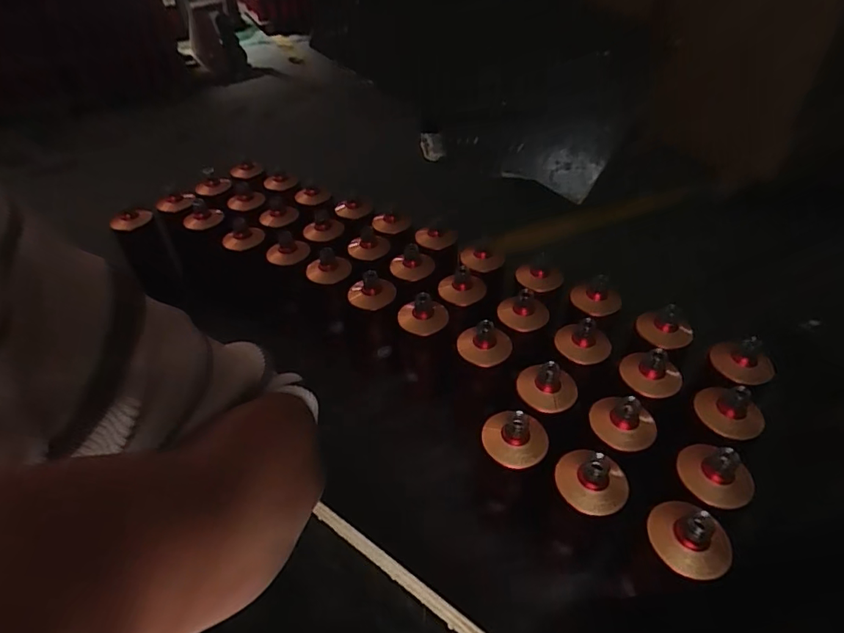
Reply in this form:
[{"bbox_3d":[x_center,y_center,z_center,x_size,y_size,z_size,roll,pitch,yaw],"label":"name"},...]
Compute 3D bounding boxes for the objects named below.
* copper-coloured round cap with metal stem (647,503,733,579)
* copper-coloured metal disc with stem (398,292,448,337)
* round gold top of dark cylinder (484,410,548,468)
[{"bbox_3d":[0.273,0.219,0.488,0.072,0.038,0.078,-33,51,-28],"label":"copper-coloured round cap with metal stem"},{"bbox_3d":[0.004,-0.007,0.750,0.077,0.039,0.066,-10,39,-8],"label":"copper-coloured metal disc with stem"},{"bbox_3d":[0.112,0.139,0.580,0.076,0.033,0.067,9,40,16],"label":"round gold top of dark cylinder"}]

